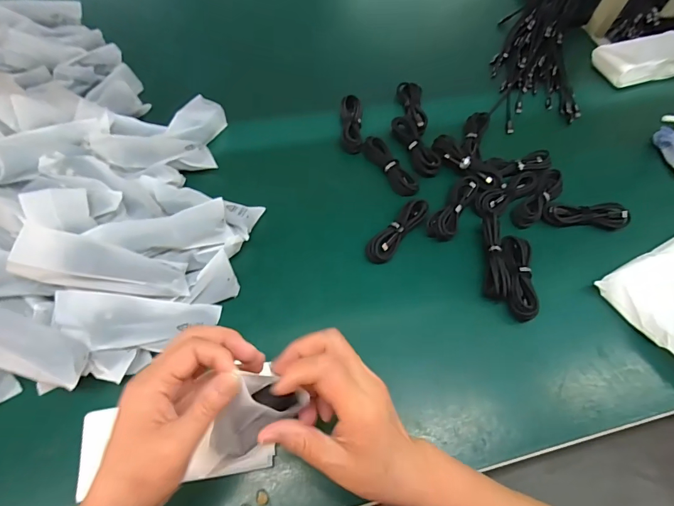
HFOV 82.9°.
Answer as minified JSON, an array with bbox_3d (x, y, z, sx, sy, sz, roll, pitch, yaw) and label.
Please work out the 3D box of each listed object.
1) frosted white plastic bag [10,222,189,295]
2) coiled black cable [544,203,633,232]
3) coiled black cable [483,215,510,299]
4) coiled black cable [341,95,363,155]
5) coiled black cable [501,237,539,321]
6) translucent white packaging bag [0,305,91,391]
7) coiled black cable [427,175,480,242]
[{"bbox_3d":[-0.229,0.015,0.384,0.151,0.033,0.049,19,55,-33],"label":"frosted white plastic bag"},{"bbox_3d":[0.336,-0.051,0.515,0.113,0.018,0.032,2,60,-3],"label":"coiled black cable"},{"bbox_3d":[0.195,0.006,0.465,0.027,0.025,0.104,7,59,-1],"label":"coiled black cable"},{"bbox_3d":[0.022,-0.197,0.582,0.030,0.020,0.106,2,60,-3],"label":"coiled black cable"},{"bbox_3d":[0.221,0.027,0.464,0.037,0.017,0.106,8,59,0],"label":"coiled black cable"},{"bbox_3d":[-0.306,0.078,0.353,0.151,0.024,0.046,29,62,-8],"label":"translucent white packaging bag"},{"bbox_3d":[0.156,-0.063,0.509,0.037,0.015,0.110,30,62,12],"label":"coiled black cable"}]

